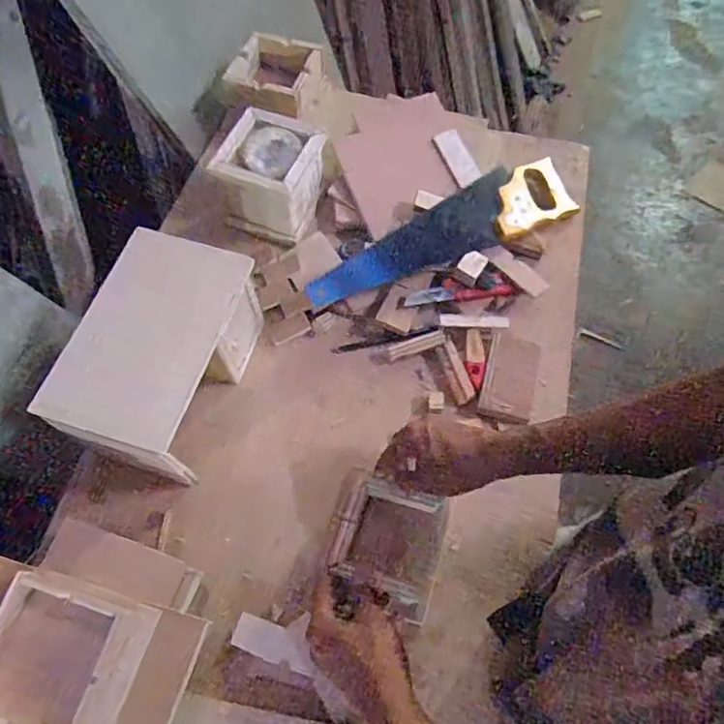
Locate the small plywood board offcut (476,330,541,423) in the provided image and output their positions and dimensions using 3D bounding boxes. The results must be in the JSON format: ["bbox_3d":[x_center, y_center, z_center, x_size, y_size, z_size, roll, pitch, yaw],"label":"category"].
[{"bbox_3d":[0.174,0.019,0.646,0.059,0.013,0.109,14,65,8],"label":"small plywood board offcut"}]

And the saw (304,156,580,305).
[{"bbox_3d":[0.103,-0.167,0.705,0.390,0.038,0.092,-26,66,-10],"label":"saw"}]

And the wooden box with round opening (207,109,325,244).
[{"bbox_3d":[-0.115,-0.240,0.709,0.119,0.093,0.119,17,66,10],"label":"wooden box with round opening"}]

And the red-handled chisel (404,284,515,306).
[{"bbox_3d":[0.121,-0.084,0.683,0.135,0.010,0.018,-5,64,-1],"label":"red-handled chisel"}]

